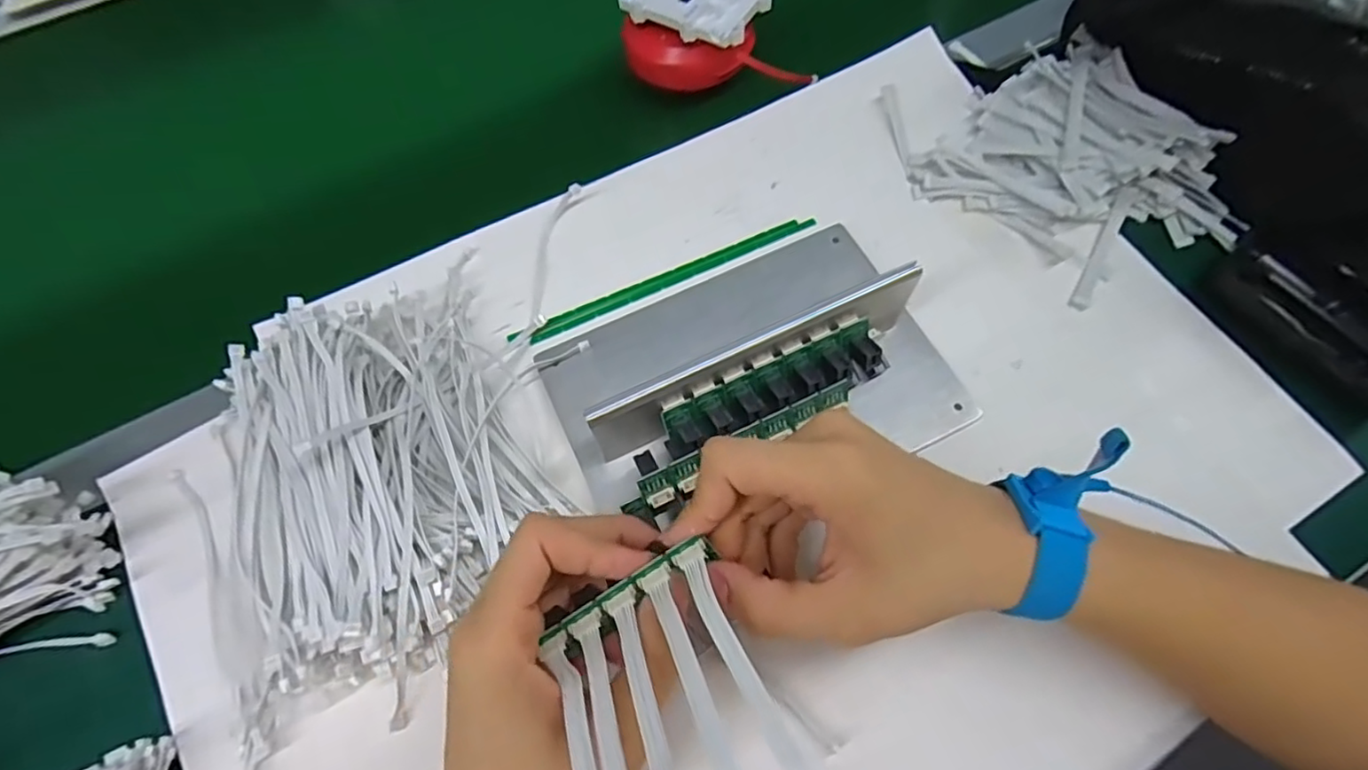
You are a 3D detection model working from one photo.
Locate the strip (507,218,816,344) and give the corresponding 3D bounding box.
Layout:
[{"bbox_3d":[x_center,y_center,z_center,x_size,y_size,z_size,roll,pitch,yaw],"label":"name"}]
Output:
[{"bbox_3d":[-0.010,-0.064,0.376,0.193,0.006,0.012,-23,69,-9],"label":"strip"}]

